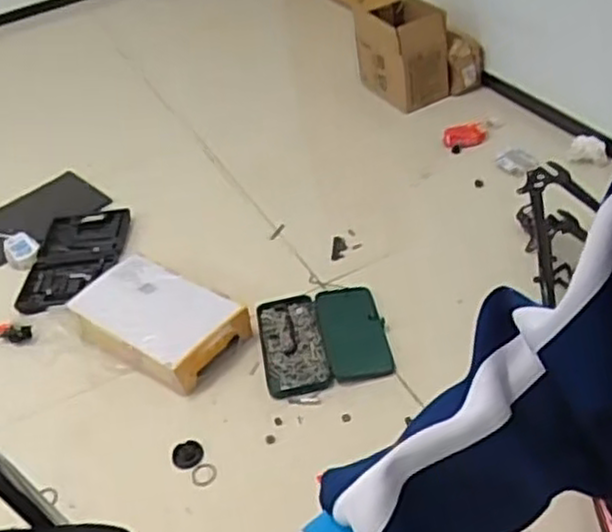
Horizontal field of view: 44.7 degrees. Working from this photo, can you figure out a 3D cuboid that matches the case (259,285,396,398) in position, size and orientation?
[{"bbox_3d":[0.031,0.136,1.480,0.243,0.024,0.264,-12,38,-1],"label":"case"}]

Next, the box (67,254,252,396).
[{"bbox_3d":[-0.309,0.105,1.547,0.370,0.081,0.216,17,47,31],"label":"box"}]

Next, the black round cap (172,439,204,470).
[{"bbox_3d":[-0.211,0.336,1.326,0.056,0.009,0.056,-7,39,5],"label":"black round cap"}]

